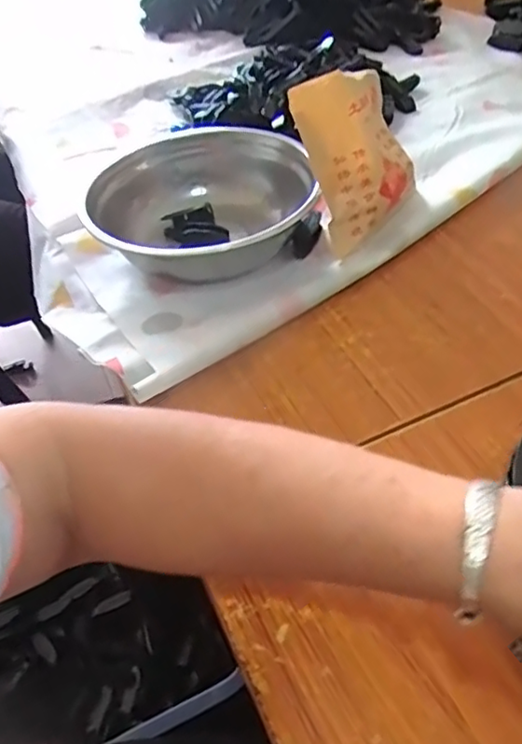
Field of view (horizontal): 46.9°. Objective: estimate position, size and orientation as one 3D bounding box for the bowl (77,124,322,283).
[{"bbox_3d":[-0.051,-0.155,0.539,0.170,0.061,0.185,-1,48,2],"label":"bowl"}]

